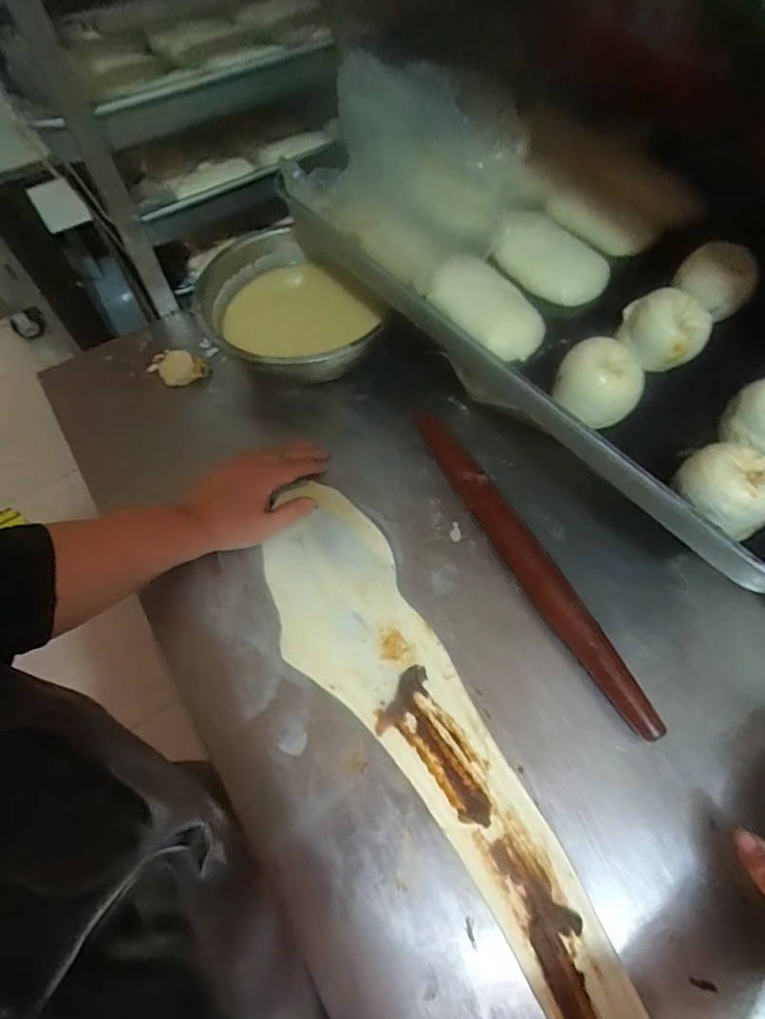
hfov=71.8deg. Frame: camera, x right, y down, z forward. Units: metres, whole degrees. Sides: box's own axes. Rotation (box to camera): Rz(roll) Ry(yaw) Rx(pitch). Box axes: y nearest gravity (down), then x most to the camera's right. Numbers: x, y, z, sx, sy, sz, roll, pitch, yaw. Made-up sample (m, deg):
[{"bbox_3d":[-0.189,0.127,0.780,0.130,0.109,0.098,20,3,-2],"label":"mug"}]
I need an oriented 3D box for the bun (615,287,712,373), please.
[{"bbox_3d":[0.232,-0.148,0.433,0.058,0.037,0.053,-1,60,2],"label":"bun"}]

